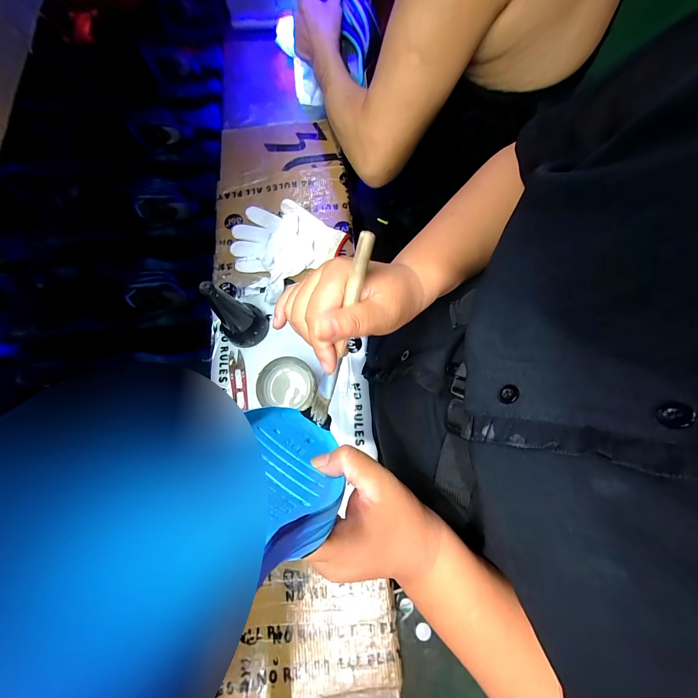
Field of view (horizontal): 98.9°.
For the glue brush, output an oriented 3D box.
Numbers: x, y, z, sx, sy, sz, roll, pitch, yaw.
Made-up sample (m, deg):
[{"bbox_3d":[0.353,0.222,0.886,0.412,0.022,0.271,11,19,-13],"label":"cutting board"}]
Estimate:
[{"bbox_3d":[-0.007,-0.007,0.226,0.014,0.007,0.157,20,117,7],"label":"glue brush"}]

